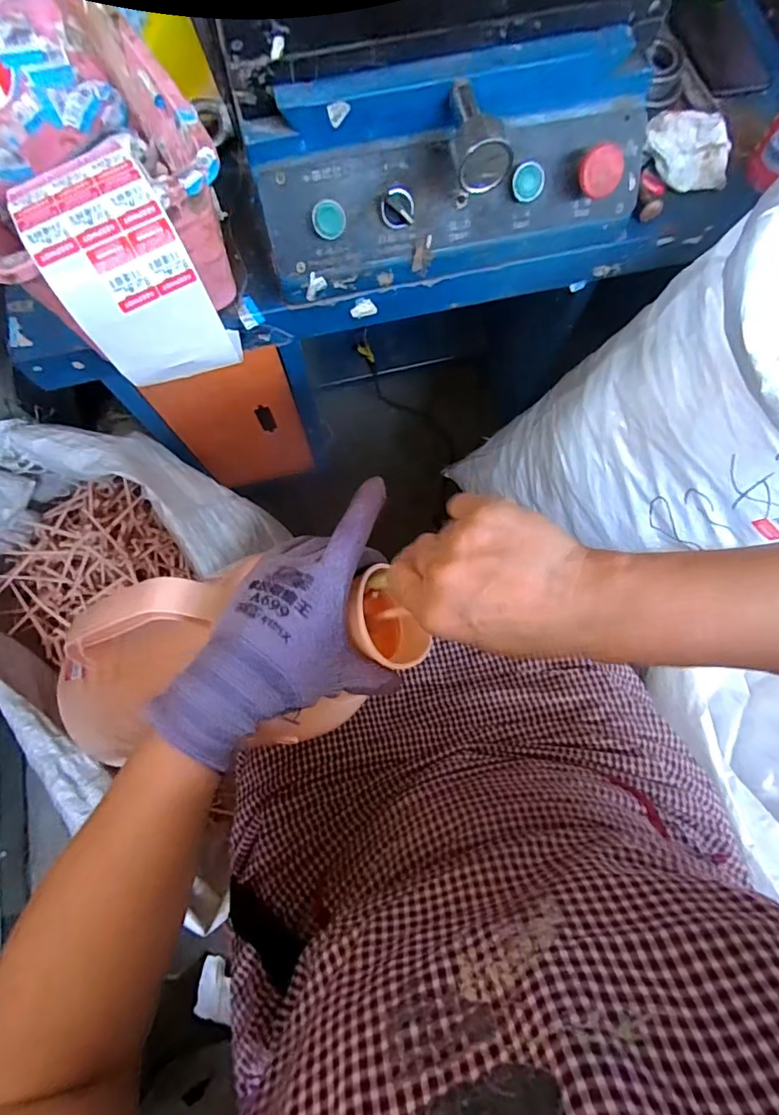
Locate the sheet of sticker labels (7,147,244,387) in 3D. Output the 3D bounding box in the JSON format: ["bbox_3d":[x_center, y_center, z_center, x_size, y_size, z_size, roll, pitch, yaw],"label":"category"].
[{"bbox_3d":[-0.186,-0.208,0.380,0.093,0.113,0.106,-27,79,-6],"label":"sheet of sticker labels"}]

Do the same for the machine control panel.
[{"bbox_3d":[0.058,-0.303,0.422,0.320,0.128,0.073,-14,78,-3],"label":"machine control panel"}]

